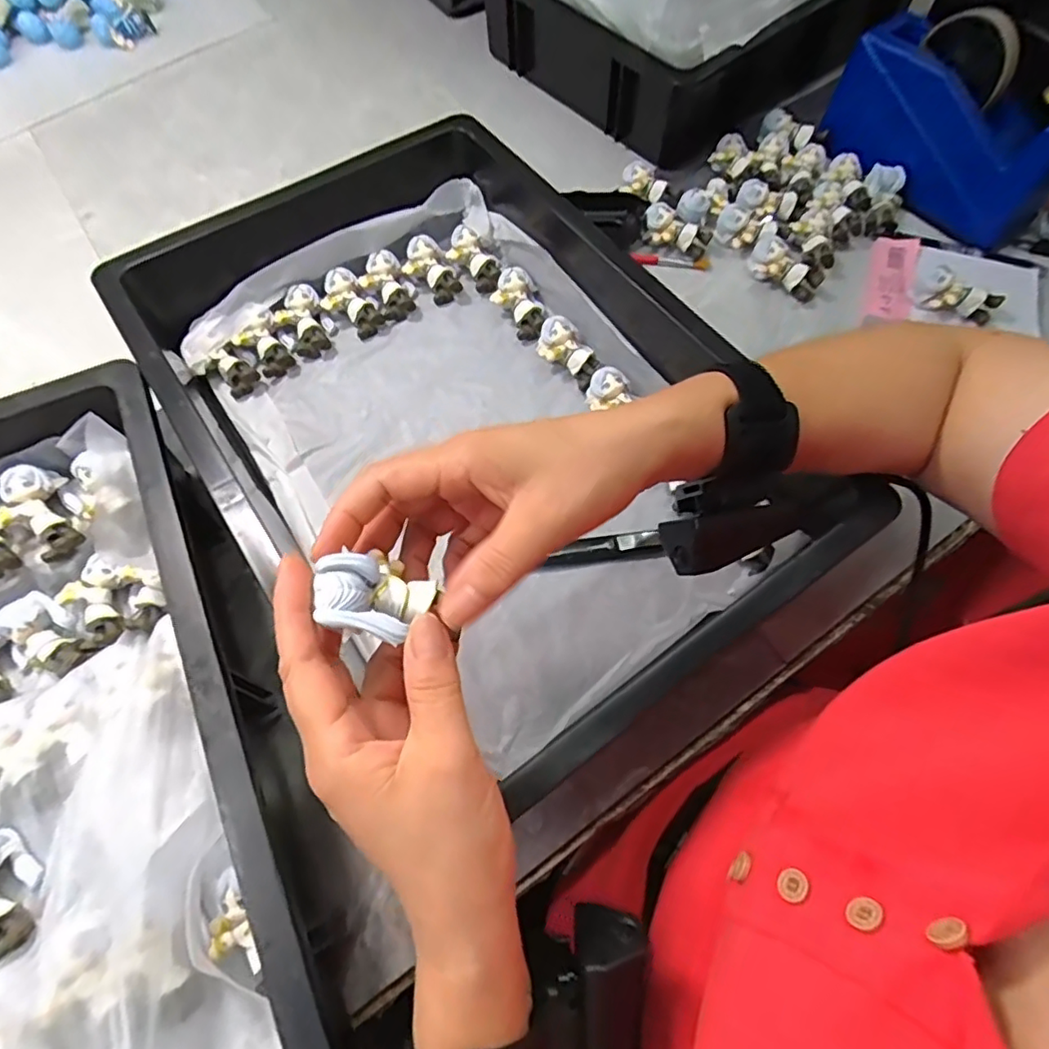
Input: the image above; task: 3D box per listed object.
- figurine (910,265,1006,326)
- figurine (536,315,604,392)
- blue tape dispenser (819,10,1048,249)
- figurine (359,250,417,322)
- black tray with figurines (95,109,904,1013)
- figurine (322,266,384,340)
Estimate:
[{"bbox_3d":[0.346,-0.183,0.470,0.062,0.022,0.030,33,70,14],"label":"figurine"},{"bbox_3d":[0.035,-0.136,0.464,0.036,0.026,0.060,-38,85,-16],"label":"figurine"},{"bbox_3d":[0.342,-0.320,0.490,0.200,0.100,0.050,37,71,15],"label":"blue tape dispenser"},{"bbox_3d":[-0.116,-0.201,0.497,0.041,0.030,0.052,-15,66,-7],"label":"figurine"},{"bbox_3d":[-0.052,-0.080,0.412,0.314,0.095,0.484,-30,69,-13],"label":"black tray with figurines"},{"bbox_3d":[-0.145,-0.184,0.490,0.041,0.031,0.055,-24,68,-11],"label":"figurine"}]

